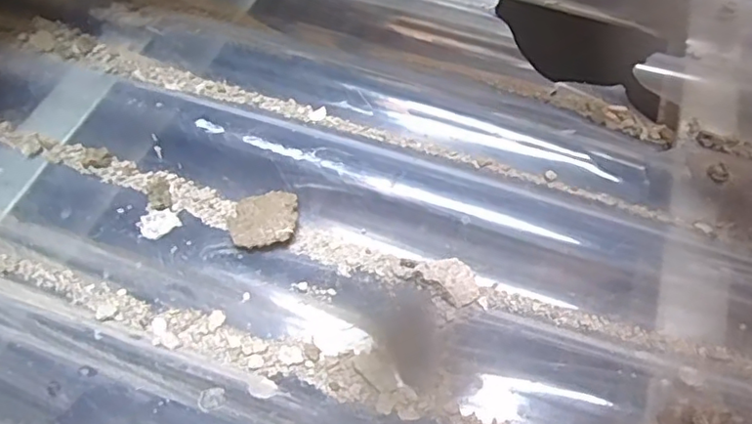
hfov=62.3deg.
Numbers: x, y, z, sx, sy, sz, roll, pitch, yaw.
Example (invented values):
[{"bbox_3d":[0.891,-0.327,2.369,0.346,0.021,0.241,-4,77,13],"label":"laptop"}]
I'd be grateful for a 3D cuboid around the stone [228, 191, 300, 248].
[{"bbox_3d":[-0.059,0.004,0.327,0.033,0.007,0.036,2,56,4],"label":"stone"}]

